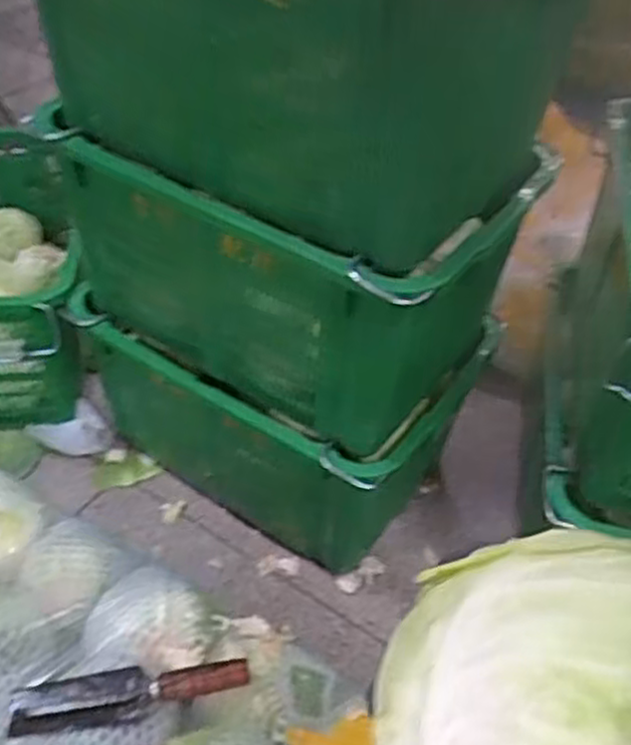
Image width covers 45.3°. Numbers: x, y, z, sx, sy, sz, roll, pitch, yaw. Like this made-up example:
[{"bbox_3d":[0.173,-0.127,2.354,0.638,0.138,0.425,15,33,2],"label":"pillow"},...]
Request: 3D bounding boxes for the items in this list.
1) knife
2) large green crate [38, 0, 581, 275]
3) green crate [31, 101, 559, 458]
[{"bbox_3d":[-0.198,0.337,0.803,0.244,0.033,0.057,-3,45,-7],"label":"knife"},{"bbox_3d":[-0.010,-0.424,0.948,0.576,0.385,0.511,26,48,21],"label":"large green crate"},{"bbox_3d":[-0.050,-0.151,1.202,0.609,0.431,0.357,26,48,21],"label":"green crate"}]

